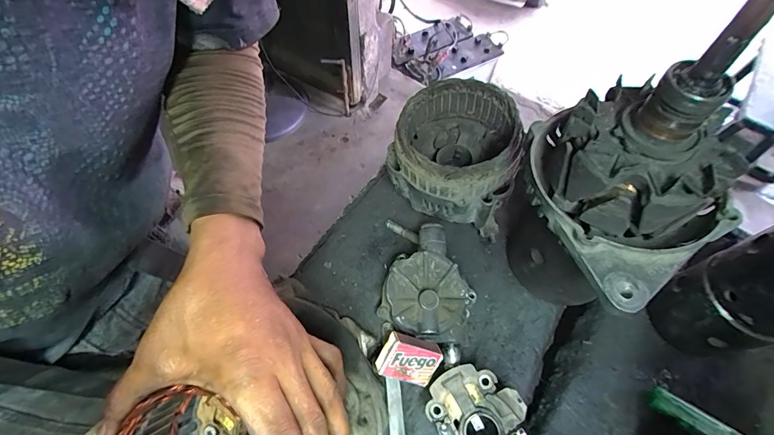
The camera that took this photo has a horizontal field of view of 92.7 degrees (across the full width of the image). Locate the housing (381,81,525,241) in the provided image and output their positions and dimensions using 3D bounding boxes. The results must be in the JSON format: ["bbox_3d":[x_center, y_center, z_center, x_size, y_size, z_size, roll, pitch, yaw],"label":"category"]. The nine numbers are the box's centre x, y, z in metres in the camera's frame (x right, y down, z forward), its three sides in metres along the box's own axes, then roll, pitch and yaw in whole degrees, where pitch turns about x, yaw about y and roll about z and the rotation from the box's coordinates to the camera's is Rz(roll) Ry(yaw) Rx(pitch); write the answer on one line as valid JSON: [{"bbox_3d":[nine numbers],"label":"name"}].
[{"bbox_3d":[0.074,-0.070,0.413,0.134,0.107,0.132,15,61,9],"label":"housing"}]

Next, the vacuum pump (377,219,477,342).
[{"bbox_3d":[0.041,0.059,0.384,0.099,0.063,0.131,9,61,5],"label":"vacuum pump"}]

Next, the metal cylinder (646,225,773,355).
[{"bbox_3d":[0.300,0.059,0.296,0.084,0.182,0.075,-20,62,-10],"label":"metal cylinder"}]

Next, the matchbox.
[{"bbox_3d":[0.020,0.132,0.344,0.053,0.015,0.043,31,96,-18],"label":"matchbox"}]

